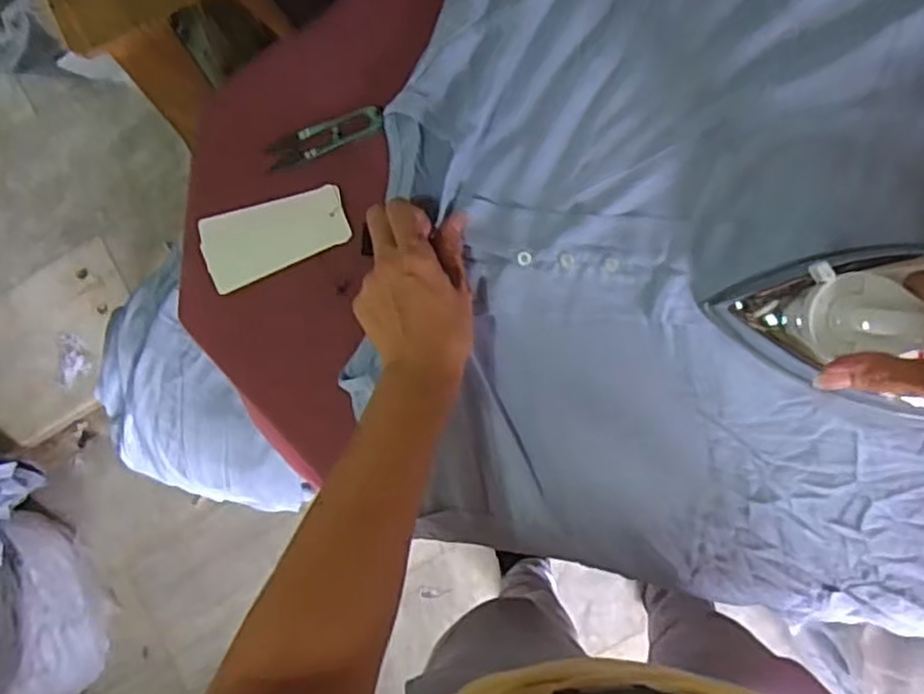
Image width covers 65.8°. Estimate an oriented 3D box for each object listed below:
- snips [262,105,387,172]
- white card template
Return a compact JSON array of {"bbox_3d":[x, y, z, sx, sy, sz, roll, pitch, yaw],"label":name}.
[{"bbox_3d":[-0.107,-0.165,0.560,0.098,0.008,0.024,-18,90,9],"label":"snips"},{"bbox_3d":[-0.148,-0.087,0.564,0.117,0.005,0.058,-17,92,6],"label":"white card template"}]

